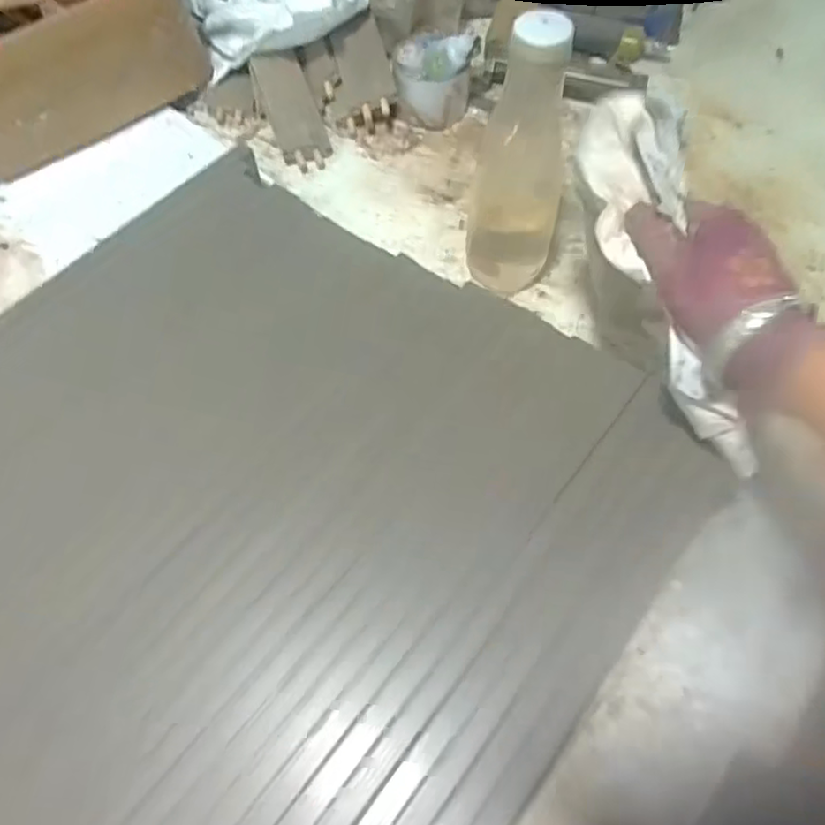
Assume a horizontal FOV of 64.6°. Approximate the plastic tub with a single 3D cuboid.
[{"bbox_3d":[0.022,-0.353,0.696,0.080,0.072,0.076,0,61,0],"label":"plastic tub"}]

